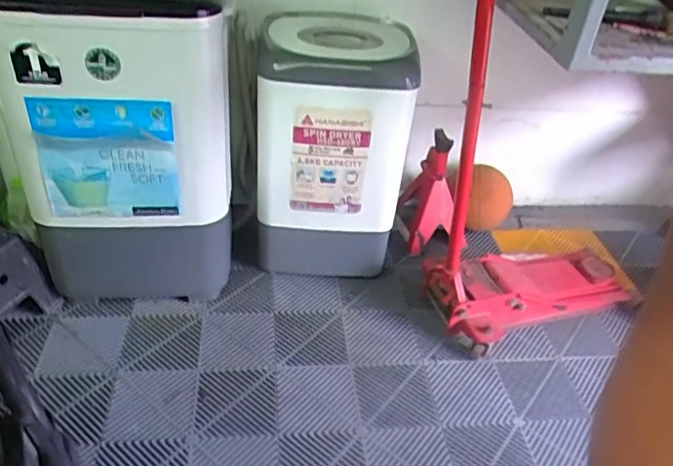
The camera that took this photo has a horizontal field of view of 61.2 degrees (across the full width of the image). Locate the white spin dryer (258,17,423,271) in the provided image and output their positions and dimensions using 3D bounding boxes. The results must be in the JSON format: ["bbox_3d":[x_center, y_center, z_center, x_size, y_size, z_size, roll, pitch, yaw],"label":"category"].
[{"bbox_3d":[-0.013,-0.222,1.601,0.403,0.751,0.443,4,37,-3],"label":"white spin dryer"}]

